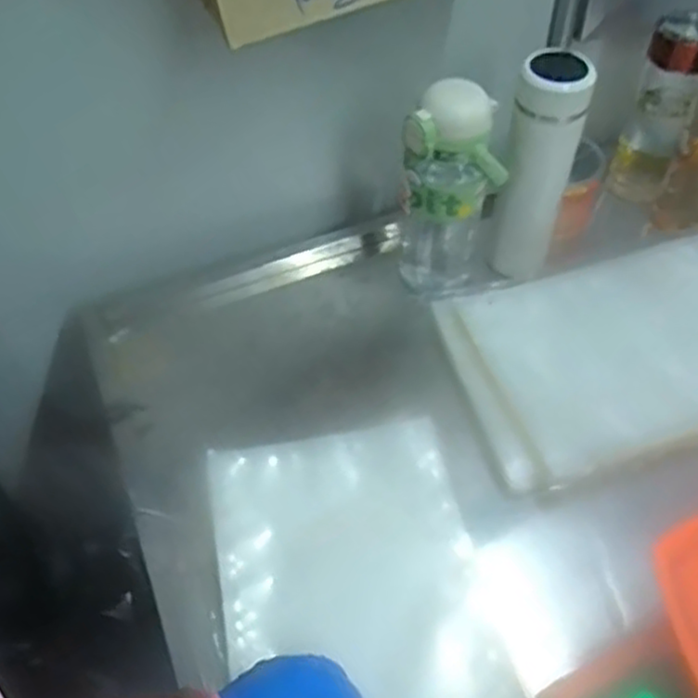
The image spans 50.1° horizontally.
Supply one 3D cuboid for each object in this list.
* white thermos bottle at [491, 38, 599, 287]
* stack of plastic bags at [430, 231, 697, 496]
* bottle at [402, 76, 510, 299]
[{"bbox_3d":[0.178,-0.165,0.721,0.068,0.225,0.063,-1,51,2],"label":"white thermos bottle"},{"bbox_3d":[0.265,-0.002,0.690,0.322,0.041,0.216,-13,52,-8],"label":"stack of plastic bags"},{"bbox_3d":[0.095,-0.144,0.717,0.096,0.224,0.073,1,51,3],"label":"bottle"}]

